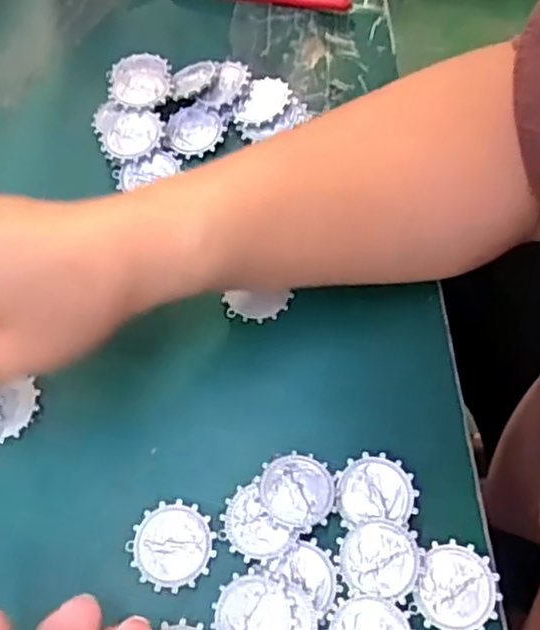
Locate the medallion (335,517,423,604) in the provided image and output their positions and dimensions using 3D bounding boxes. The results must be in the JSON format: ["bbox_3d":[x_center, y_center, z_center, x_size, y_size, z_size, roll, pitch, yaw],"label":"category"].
[{"bbox_3d":[0.044,0.096,0.267,0.032,0.004,0.029,9,65,4],"label":"medallion"}]

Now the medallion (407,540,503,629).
[{"bbox_3d":[0.073,0.106,0.262,0.030,0.004,0.033,21,66,10],"label":"medallion"}]

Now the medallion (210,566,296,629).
[{"bbox_3d":[-0.007,0.115,0.257,0.032,0.004,0.031,-9,63,18],"label":"medallion"}]

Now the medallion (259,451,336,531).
[{"bbox_3d":[0.011,0.072,0.280,0.030,0.004,0.031,12,54,8],"label":"medallion"}]

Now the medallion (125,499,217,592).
[{"bbox_3d":[-0.040,0.093,0.273,0.033,0.004,0.032,0,64,0],"label":"medallion"}]

